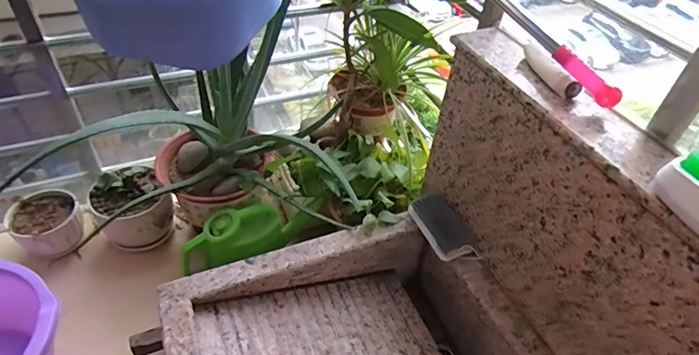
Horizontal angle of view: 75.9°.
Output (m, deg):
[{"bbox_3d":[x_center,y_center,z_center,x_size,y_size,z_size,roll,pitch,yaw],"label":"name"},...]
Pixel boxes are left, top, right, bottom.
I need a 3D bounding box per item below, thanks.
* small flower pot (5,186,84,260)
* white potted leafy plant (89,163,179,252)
[{"bbox_3d":[-0.684,0.104,1.021,0.151,0.112,0.138,-19,49,-24],"label":"small flower pot"},{"bbox_3d":[-0.497,0.078,1.044,0.165,0.158,0.131,-20,49,-25],"label":"white potted leafy plant"}]

